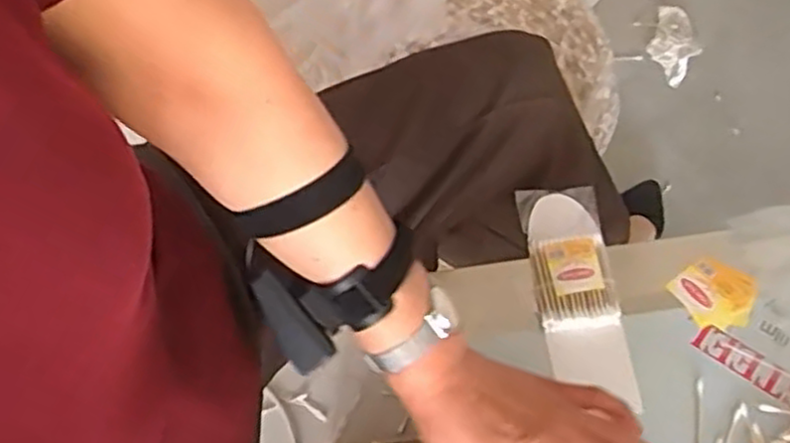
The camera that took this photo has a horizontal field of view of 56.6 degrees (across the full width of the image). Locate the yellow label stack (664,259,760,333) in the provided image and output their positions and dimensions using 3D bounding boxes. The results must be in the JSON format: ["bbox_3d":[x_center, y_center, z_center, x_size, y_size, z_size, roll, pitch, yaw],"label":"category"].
[{"bbox_3d":[0.248,0.056,0.564,0.056,0.007,0.053,-27,65,-8],"label":"yellow label stack"}]

